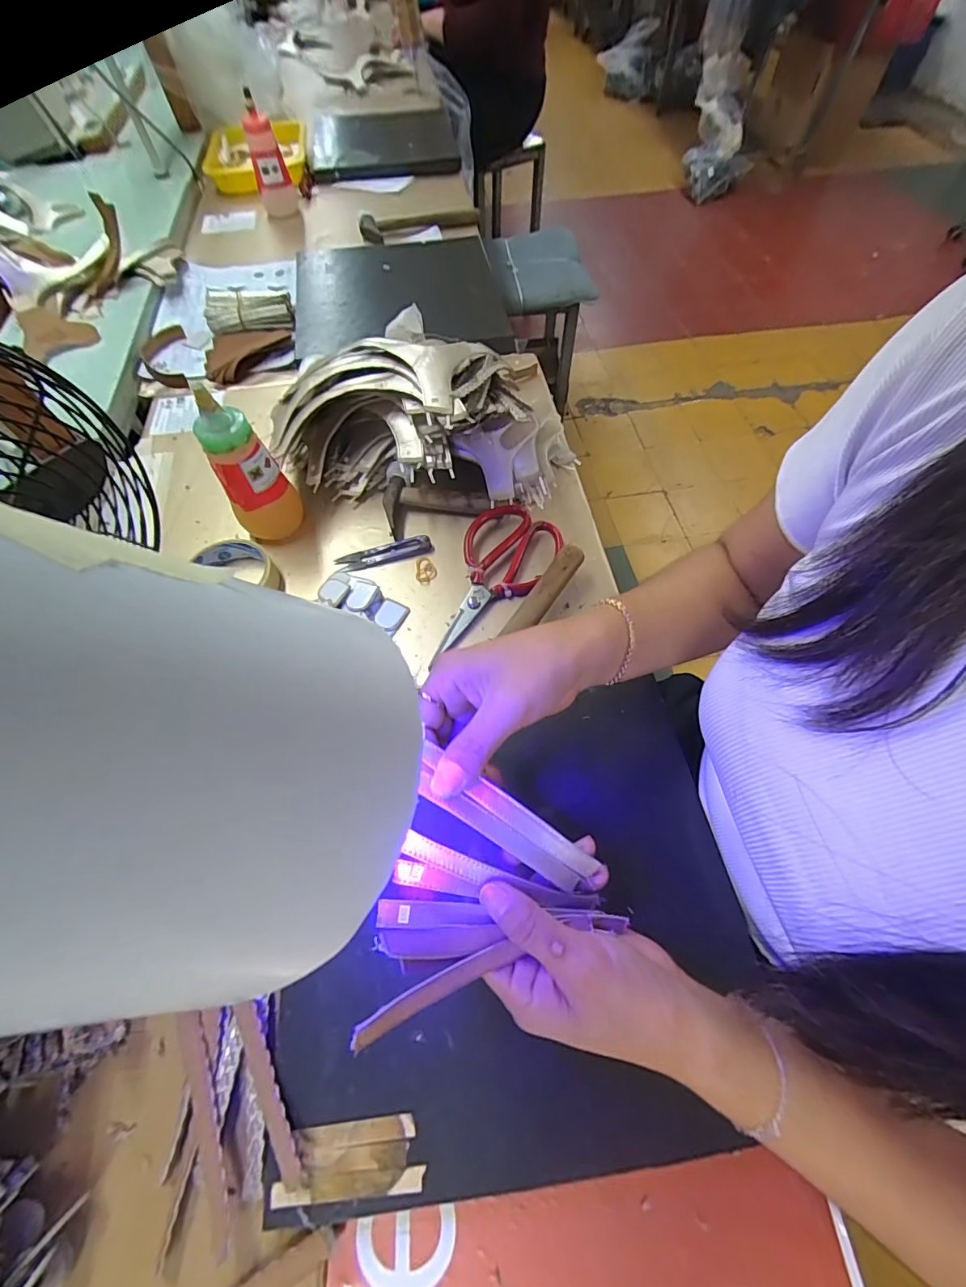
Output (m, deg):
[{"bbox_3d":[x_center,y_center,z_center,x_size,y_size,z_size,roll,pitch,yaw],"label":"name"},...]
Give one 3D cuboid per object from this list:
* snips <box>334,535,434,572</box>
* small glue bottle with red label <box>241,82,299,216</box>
[{"bbox_3d":[-0.103,-0.094,0.499,0.098,0.010,0.025,-15,62,-8],"label":"snips"},{"bbox_3d":[-0.376,-0.849,0.832,0.058,0.153,0.058,-16,63,-9],"label":"small glue bottle with red label"}]

